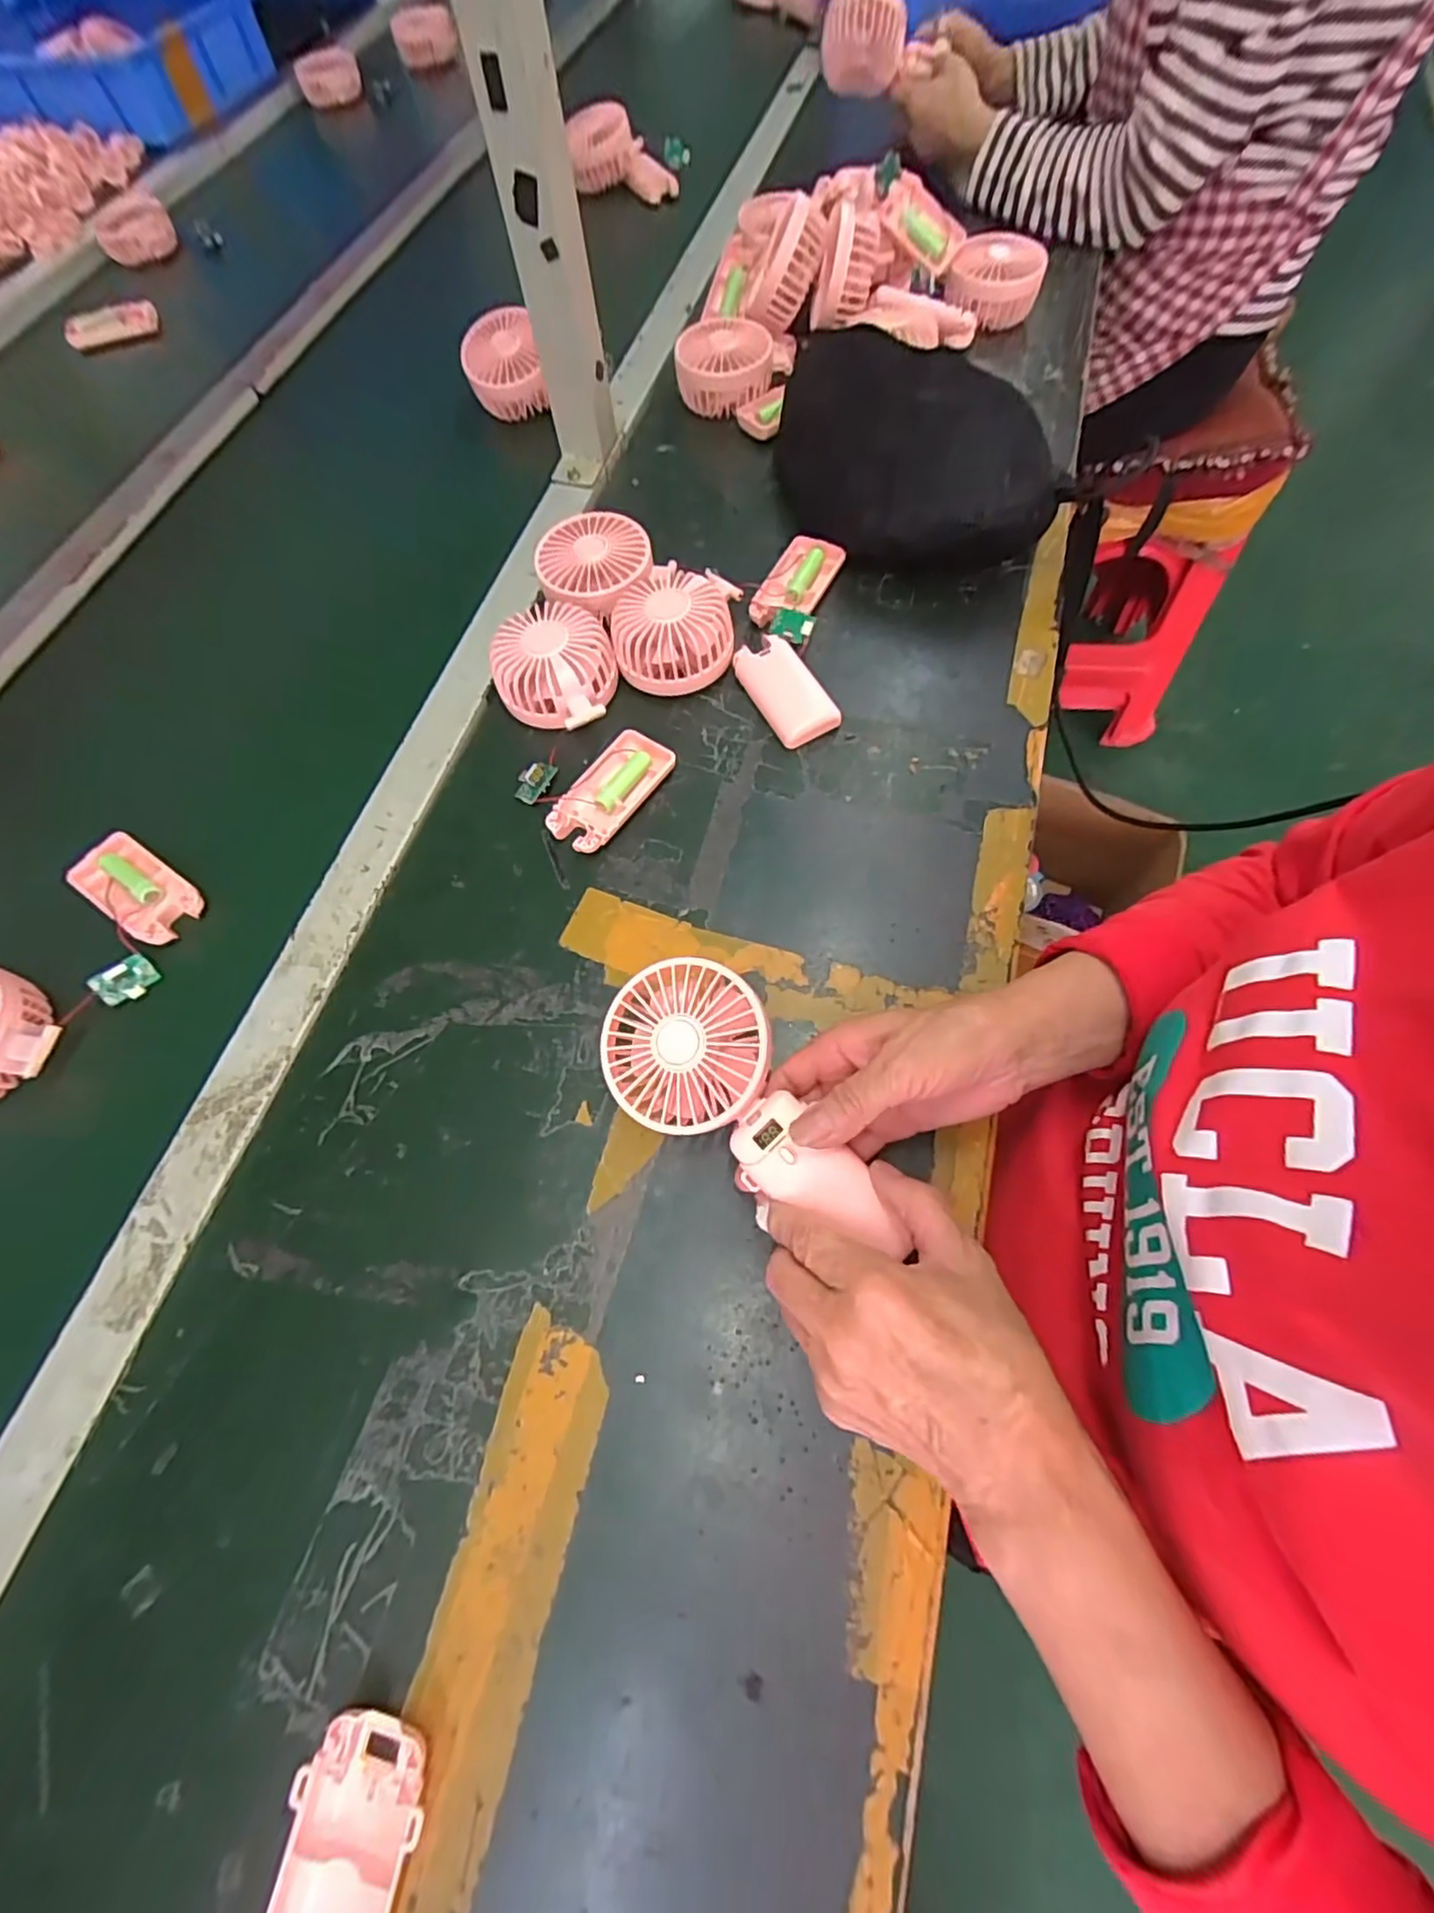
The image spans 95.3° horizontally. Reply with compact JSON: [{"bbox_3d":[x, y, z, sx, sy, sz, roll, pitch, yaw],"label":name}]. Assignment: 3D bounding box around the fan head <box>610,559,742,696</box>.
[{"bbox_3d":[-0.029,-0.245,0.483,0.084,0.043,0.101,13,69,9],"label":"fan head"}]

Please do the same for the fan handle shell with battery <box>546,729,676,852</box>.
[{"bbox_3d":[-0.072,-0.113,0.449,0.045,0.012,0.096,34,73,16],"label":"fan handle shell with battery"}]

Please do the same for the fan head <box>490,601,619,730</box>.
[{"bbox_3d":[-0.114,-0.211,0.471,0.085,0.036,0.082,-1,67,3],"label":"fan head"}]

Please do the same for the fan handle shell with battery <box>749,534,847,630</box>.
[{"bbox_3d":[0.063,-0.293,0.517,0.047,0.017,0.094,27,71,14],"label":"fan handle shell with battery"}]

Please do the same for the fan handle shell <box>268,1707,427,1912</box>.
[{"bbox_3d":[-0.144,0.352,0.248,0.049,0.016,0.093,11,68,8],"label":"fan handle shell"}]

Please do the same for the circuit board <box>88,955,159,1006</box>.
[{"bbox_3d":[-0.368,0.015,0.407,0.006,0.024,0.031,4,41,43],"label":"circuit board"}]

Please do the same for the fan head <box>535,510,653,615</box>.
[{"bbox_3d":[-0.094,-0.297,0.507,0.085,0.039,0.092,0,67,3],"label":"fan head"}]

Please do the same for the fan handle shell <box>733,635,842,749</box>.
[{"bbox_3d":[0.048,-0.190,0.466,0.043,0.009,0.088,-32,75,9],"label":"fan handle shell"}]

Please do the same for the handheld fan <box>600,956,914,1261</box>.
[{"bbox_3d":[0.015,0.074,0.320,0.173,0.027,0.080,43,75,16],"label":"handheld fan"}]

